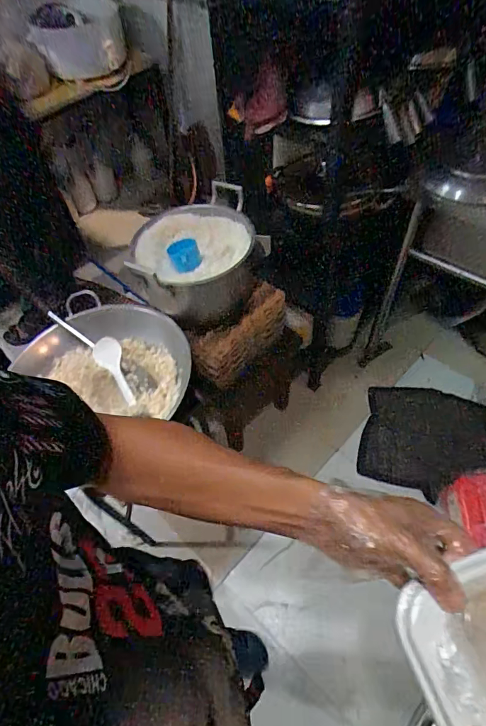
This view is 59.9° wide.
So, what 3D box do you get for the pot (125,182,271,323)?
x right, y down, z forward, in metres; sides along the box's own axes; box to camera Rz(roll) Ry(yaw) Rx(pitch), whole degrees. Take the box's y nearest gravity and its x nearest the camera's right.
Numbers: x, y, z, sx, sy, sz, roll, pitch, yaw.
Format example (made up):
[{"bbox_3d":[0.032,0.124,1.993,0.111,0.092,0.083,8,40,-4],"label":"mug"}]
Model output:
[{"bbox_3d":[-0.110,-0.273,1.101,0.320,0.157,0.296,-11,55,-3],"label":"pot"}]

